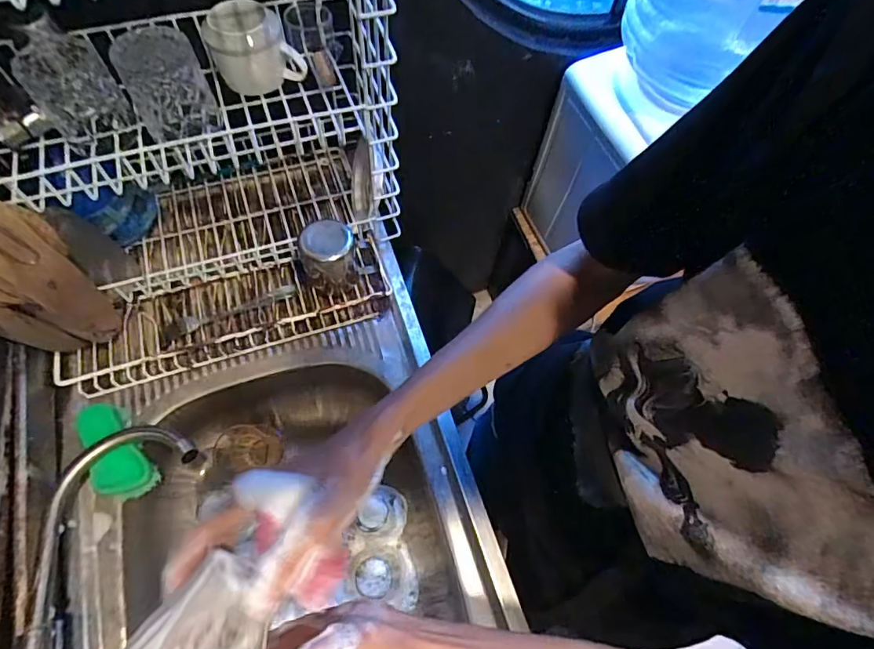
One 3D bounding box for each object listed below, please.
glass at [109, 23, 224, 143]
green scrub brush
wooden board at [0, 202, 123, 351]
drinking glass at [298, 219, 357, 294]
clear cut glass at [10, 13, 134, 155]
[{"bbox_3d":[-0.291,-0.256,0.526,0.080,0.097,0.074,-27,69,-15],"label":"glass"},{"bbox_3d":[-0.396,0.151,0.589,0.052,0.039,0.133,-35,71,-18],"label":"green scrub brush"},{"bbox_3d":[-0.456,-0.036,0.530,0.125,0.236,0.025,-39,64,-24],"label":"wooden board"},{"bbox_3d":[-0.151,-0.090,0.683,0.072,0.104,0.061,-13,66,-10],"label":"drinking glass"},{"bbox_3d":[-0.388,-0.254,0.515,0.076,0.084,0.090,-34,71,-18],"label":"clear cut glass"}]

